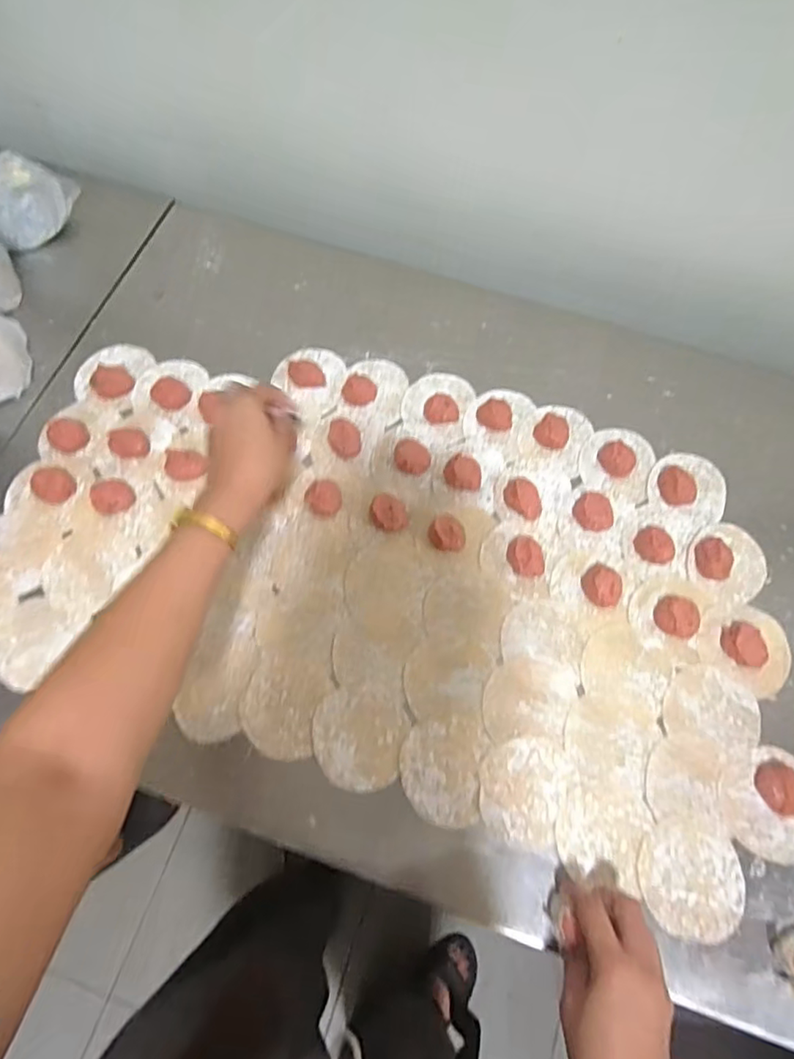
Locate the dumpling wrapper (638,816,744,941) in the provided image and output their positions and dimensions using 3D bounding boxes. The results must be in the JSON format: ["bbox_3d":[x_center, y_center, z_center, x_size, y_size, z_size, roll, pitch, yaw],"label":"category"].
[{"bbox_3d":[0.232,0.275,0.462,0.081,0.004,0.080,11,69,3],"label":"dumpling wrapper"}]

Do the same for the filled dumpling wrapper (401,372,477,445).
[{"bbox_3d":[0.042,-0.133,0.617,0.070,0.027,0.082,15,69,5],"label":"filled dumpling wrapper"}]

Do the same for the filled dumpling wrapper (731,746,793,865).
[{"bbox_3d":[0.314,0.224,0.476,0.068,0.019,0.084,28,71,10],"label":"filled dumpling wrapper"}]

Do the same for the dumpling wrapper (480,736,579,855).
[{"bbox_3d":[0.104,0.214,0.483,0.072,0.004,0.084,24,70,8],"label":"dumpling wrapper"}]

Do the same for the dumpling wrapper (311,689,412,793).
[{"bbox_3d":[-0.033,0.176,0.495,0.077,0.004,0.077,0,68,-1],"label":"dumpling wrapper"}]

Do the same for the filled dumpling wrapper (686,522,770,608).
[{"bbox_3d":[0.317,0.028,0.554,0.077,0.018,0.071,-40,74,-15],"label":"filled dumpling wrapper"}]

